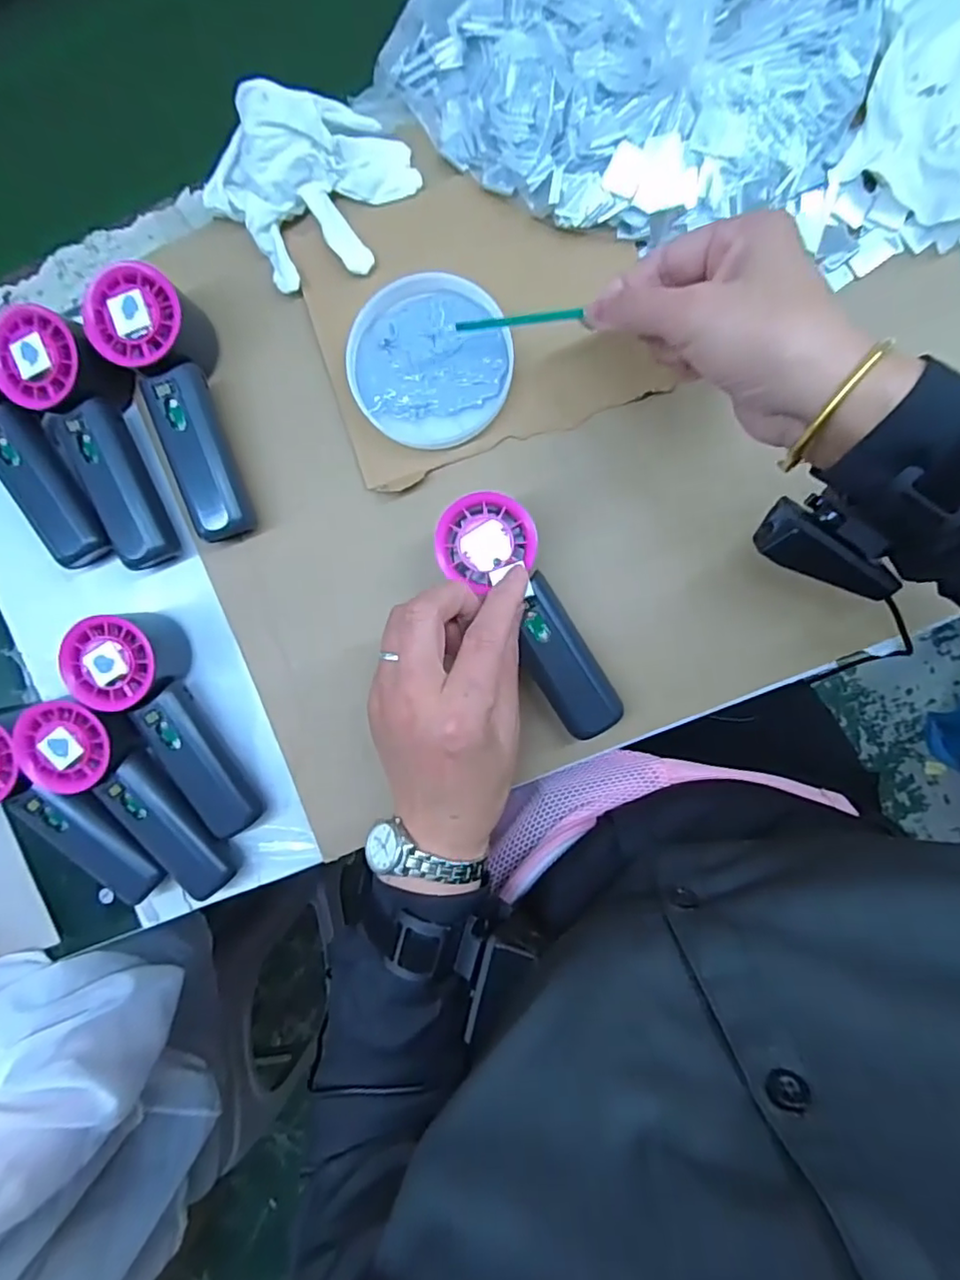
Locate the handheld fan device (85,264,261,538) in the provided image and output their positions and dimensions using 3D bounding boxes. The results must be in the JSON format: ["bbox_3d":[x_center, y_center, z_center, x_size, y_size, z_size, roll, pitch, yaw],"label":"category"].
[{"bbox_3d":[-0.186,-0.138,0.365,0.055,0.052,0.155,-12,91,5],"label":"handheld fan device"}]

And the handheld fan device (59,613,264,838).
[{"bbox_3d":[-0.197,0.057,0.376,0.048,0.054,0.152,-27,89,5],"label":"handheld fan device"}]

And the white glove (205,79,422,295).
[{"bbox_3d":[-0.106,-0.277,0.361,0.103,0.044,0.108,0,92,4],"label":"white glove"}]

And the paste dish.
[{"bbox_3d":[-0.028,-0.167,0.361,0.093,0.023,0.093,0,92,4],"label":"paste dish"}]

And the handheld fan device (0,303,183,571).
[{"bbox_3d":[-0.240,-0.122,0.377,0.057,0.046,0.156,-21,103,5],"label":"handheld fan device"}]

